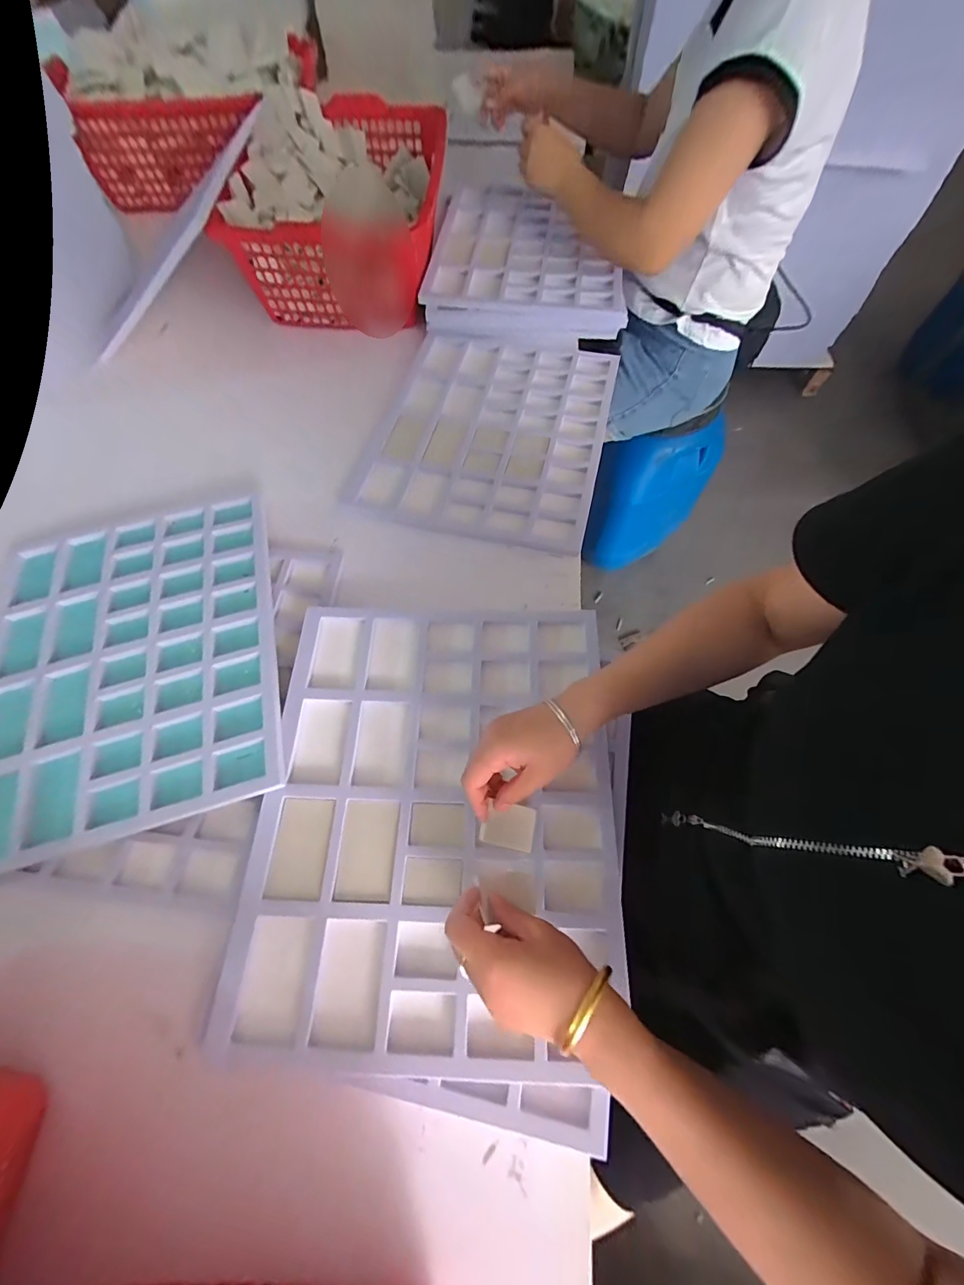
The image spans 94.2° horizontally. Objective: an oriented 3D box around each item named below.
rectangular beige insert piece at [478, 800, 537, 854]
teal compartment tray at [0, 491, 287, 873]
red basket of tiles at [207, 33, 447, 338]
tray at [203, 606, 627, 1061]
[{"bbox_3d":[0.026,0.173,0.423,0.056,0.005,0.038,21,66,-16],"label":"rectangular beige insert piece"},{"bbox_3d":[-0.415,0.003,0.525,0.331,0.014,0.423,-14,65,-7],"label":"teal compartment tray"},{"bbox_3d":[-0.246,-0.792,0.835,0.328,0.185,0.445,3,64,2],"label":"red basket of tiles"},{"bbox_3d":[-0.045,0.147,0.450,0.344,0.022,0.412,2,64,1],"label":"tray"}]

